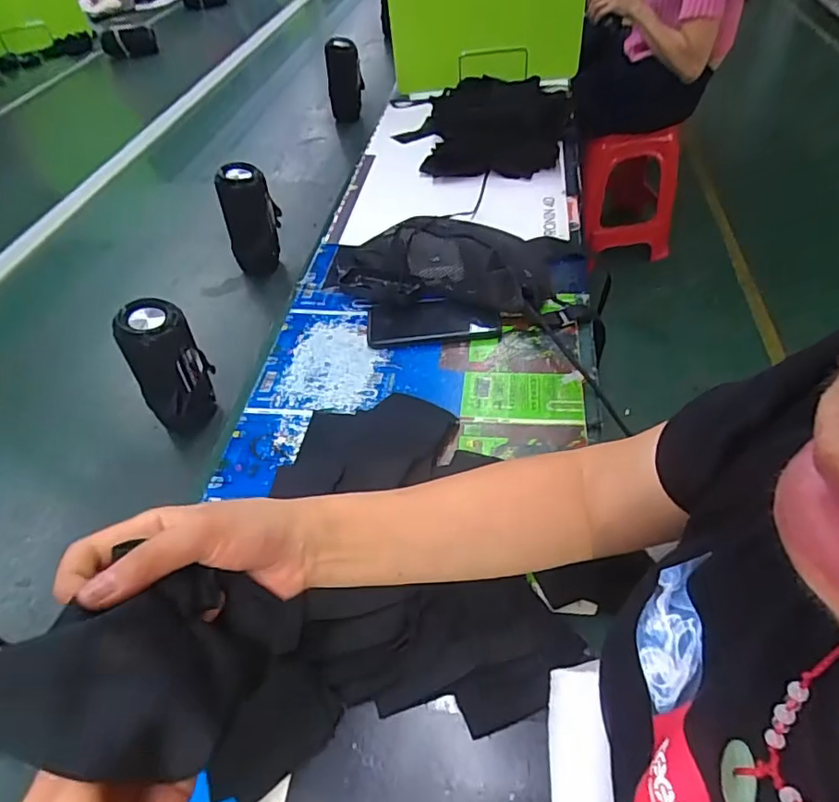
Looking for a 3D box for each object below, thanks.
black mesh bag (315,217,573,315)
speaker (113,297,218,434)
[{"bbox_3d":[0.027,-0.190,0.756,0.323,0.072,0.161,4,46,10],"label":"black mesh bag"},{"bbox_3d":[-0.257,-0.032,0.579,0.051,0.141,0.070,18,50,22],"label":"speaker"}]

